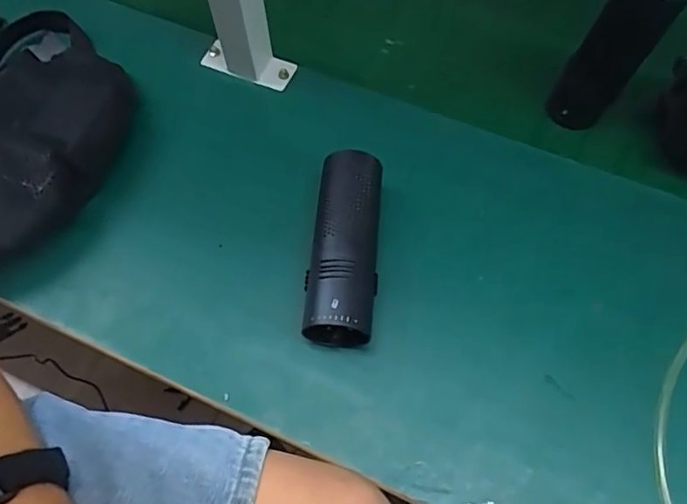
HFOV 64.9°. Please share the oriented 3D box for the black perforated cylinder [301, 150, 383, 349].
[{"bbox_3d":[0.001,-0.005,0.460,0.056,0.062,0.166,5,65,3],"label":"black perforated cylinder"}]

